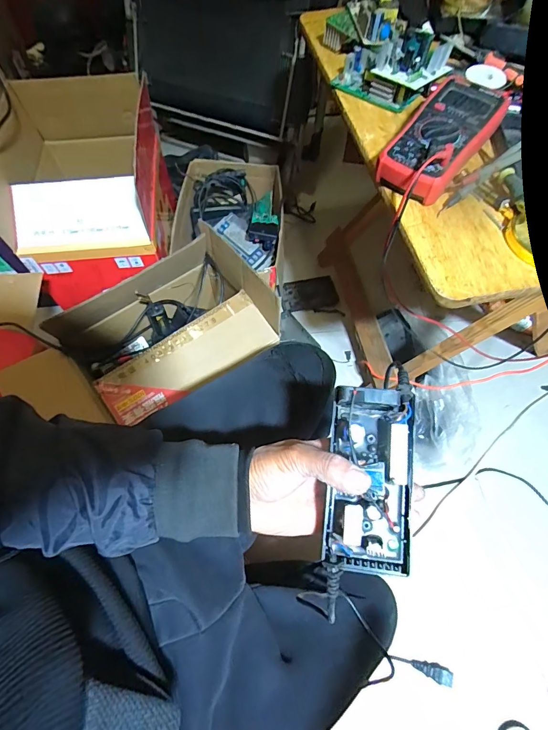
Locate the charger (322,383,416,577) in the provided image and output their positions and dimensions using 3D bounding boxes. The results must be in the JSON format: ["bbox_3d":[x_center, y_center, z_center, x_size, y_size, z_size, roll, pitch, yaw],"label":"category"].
[{"bbox_3d":[0.084,0.096,0.323,0.071,0.036,0.150,5,82,3],"label":"charger"}]

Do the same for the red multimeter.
[{"bbox_3d":[0.208,-0.285,0.474,0.093,0.049,0.196,36,69,16],"label":"red multimeter"}]

